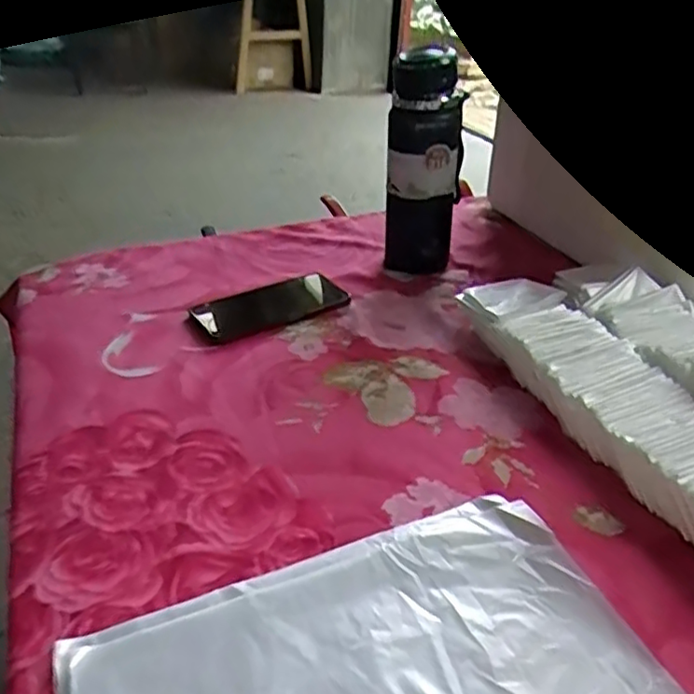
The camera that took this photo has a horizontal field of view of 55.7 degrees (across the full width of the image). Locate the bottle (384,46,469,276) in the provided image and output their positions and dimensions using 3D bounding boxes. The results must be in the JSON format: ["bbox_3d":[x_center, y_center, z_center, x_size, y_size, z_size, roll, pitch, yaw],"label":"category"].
[{"bbox_3d":[0.084,-0.191,0.722,0.079,0.236,0.062,4,34,7],"label":"bottle"}]

